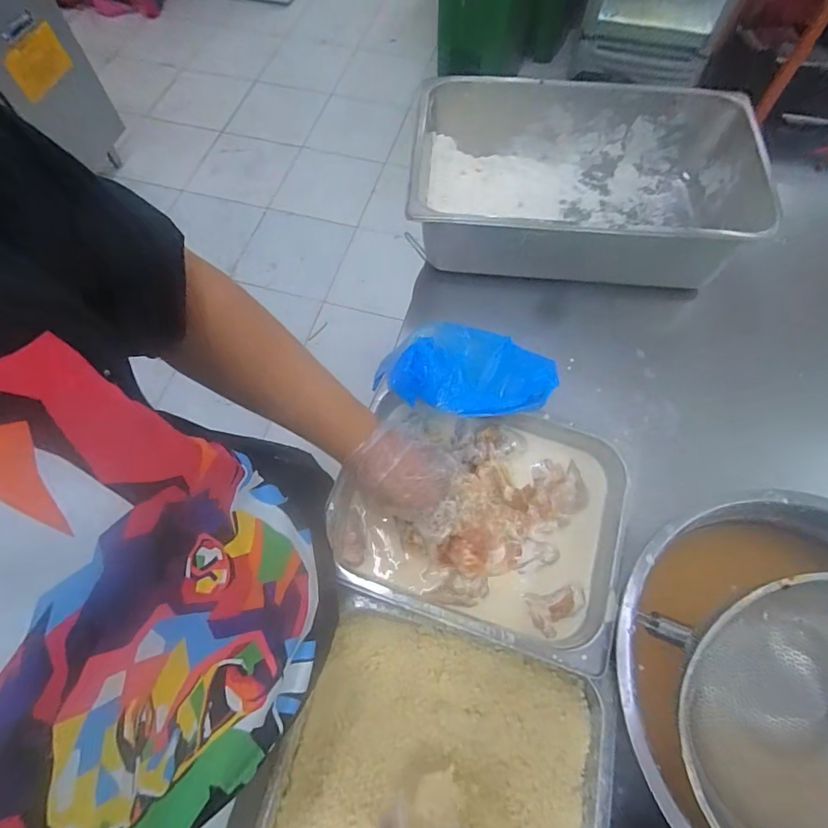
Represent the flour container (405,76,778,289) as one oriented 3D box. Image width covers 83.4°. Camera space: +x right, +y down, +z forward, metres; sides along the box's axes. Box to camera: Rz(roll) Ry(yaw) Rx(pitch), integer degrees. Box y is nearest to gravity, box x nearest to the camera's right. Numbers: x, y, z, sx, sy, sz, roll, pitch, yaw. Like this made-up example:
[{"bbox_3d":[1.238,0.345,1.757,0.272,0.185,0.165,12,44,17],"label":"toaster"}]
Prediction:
[{"bbox_3d":[0.272,-0.372,0.768,0.522,0.150,0.324,5,66,3],"label":"flour container"}]

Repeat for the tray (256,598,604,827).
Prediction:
[{"bbox_3d":[-0.007,0.472,0.412,0.304,0.074,0.511,12,66,6],"label":"tray"}]

